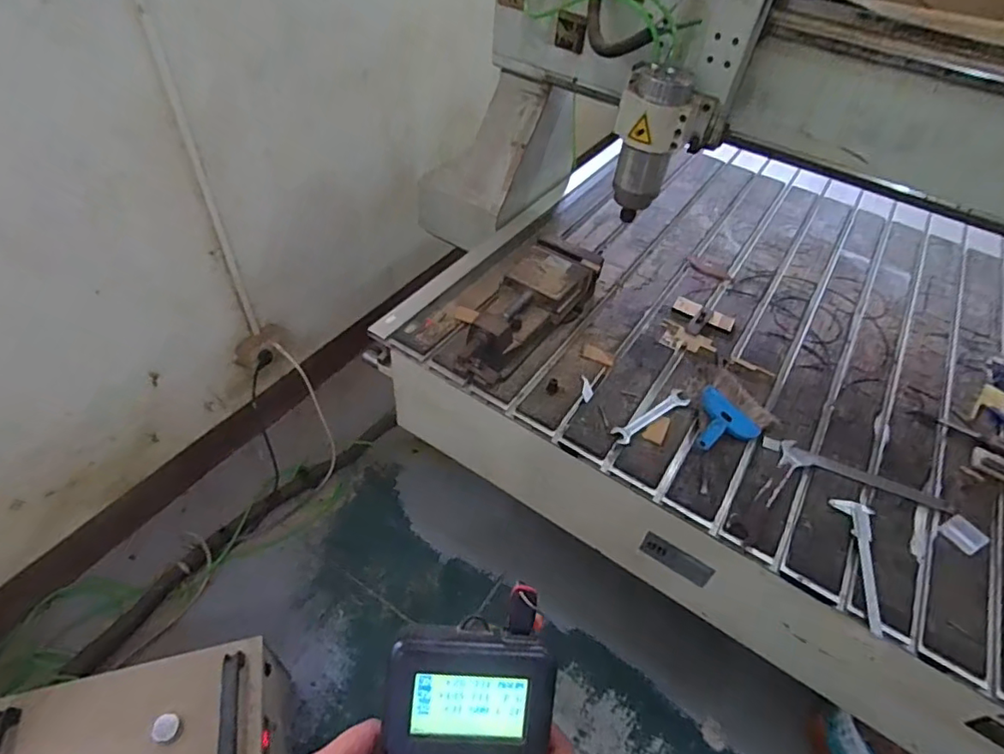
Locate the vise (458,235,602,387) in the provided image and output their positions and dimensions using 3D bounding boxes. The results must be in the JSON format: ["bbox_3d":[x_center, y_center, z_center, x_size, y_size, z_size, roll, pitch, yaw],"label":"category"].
[{"bbox_3d":[0.048,-0.142,1.128,0.136,0.121,0.376,31,52,21],"label":"vise"}]

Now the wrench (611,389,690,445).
[{"bbox_3d":[0.281,0.071,1.026,0.188,0.015,0.039,-28,56,-28],"label":"wrench"}]

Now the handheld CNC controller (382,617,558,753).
[{"bbox_3d":[-0.029,0.253,0.355,0.103,0.023,0.175,10,87,-6],"label":"handheld CNC controller"}]

